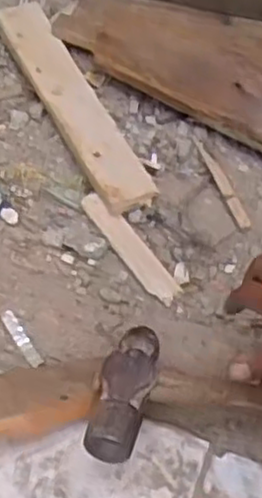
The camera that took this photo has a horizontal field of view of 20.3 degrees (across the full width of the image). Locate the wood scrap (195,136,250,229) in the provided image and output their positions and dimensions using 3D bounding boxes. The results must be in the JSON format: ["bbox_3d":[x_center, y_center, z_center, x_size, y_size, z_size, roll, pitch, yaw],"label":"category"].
[{"bbox_3d":[0.101,-0.075,0.806,0.013,0.009,0.127,-18,57,-9],"label":"wood scrap"}]

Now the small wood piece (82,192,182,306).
[{"bbox_3d":[-0.004,-0.003,0.753,0.029,0.013,0.153,-32,63,-15],"label":"small wood piece"}]

